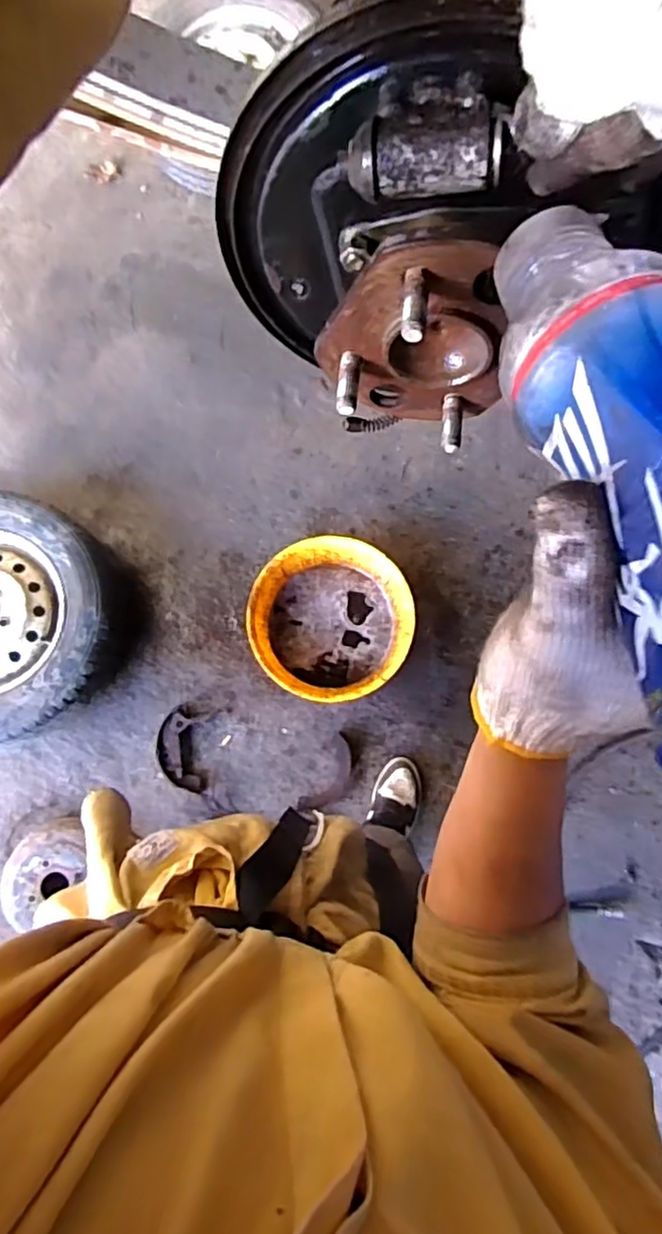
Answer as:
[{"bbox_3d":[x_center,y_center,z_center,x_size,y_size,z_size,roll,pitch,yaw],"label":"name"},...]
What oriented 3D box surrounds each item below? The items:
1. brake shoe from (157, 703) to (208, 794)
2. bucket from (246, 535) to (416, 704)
[{"bbox_3d":[-0.325,0.286,1.406,0.100,0.039,0.191,-2,79,-2],"label":"brake shoe"},{"bbox_3d":[0.007,0.005,1.427,0.343,0.112,0.355,0,79,-1],"label":"bucket"}]

